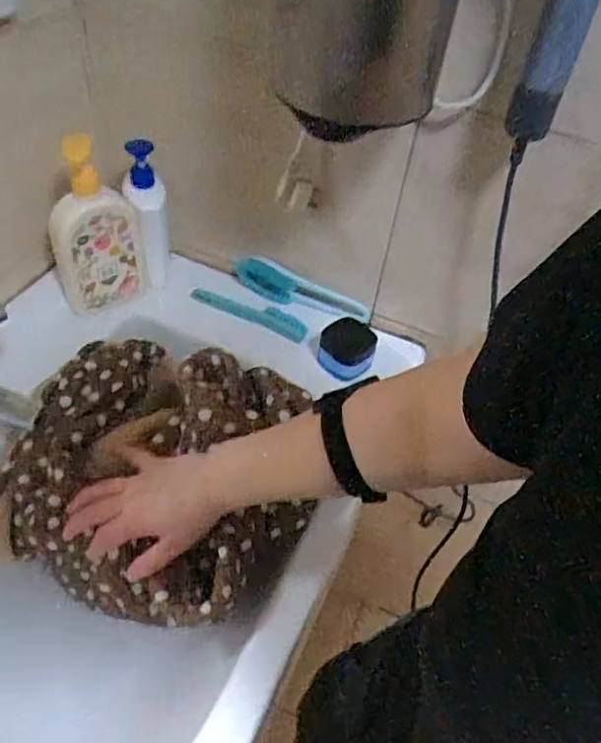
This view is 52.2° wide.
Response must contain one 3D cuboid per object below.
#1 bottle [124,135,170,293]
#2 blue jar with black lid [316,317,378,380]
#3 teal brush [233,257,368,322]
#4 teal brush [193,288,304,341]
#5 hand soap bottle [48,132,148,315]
[{"bbox_3d":[-0.201,-0.200,0.799,0.054,0.180,0.058,-8,50,-13],"label":"bottle"},{"bbox_3d":[0.060,-0.029,0.786,0.067,0.042,0.075,16,48,8],"label":"blue jar with black lid"},{"bbox_3d":[-0.002,-0.116,0.846,0.200,0.034,0.051,17,48,8],"label":"teal brush"},{"bbox_3d":[-0.071,-0.081,0.826,0.168,0.019,0.028,19,49,10],"label":"teal brush"},{"bbox_3d":[-0.267,-0.169,0.772,0.116,0.196,0.059,-26,54,-27],"label":"hand soap bottle"}]

